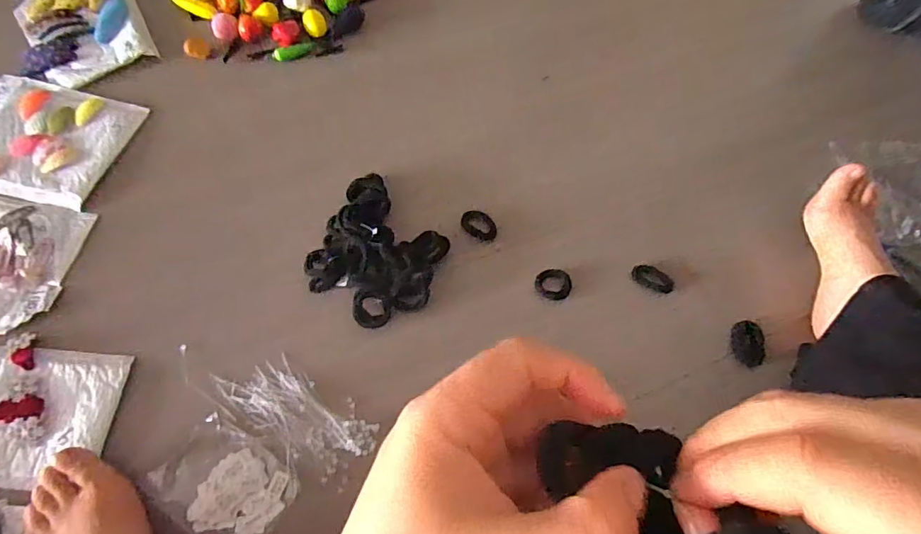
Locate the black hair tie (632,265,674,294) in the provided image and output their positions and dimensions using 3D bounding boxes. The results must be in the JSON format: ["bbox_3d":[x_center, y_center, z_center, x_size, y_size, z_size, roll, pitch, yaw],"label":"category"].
[{"bbox_3d":[0.212,0.013,0.556,0.046,0.004,0.023,25,66,8],"label":"black hair tie"}]

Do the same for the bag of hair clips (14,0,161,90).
[{"bbox_3d":[-0.510,-0.323,0.679,0.147,0.011,0.203,-27,69,-15],"label":"bag of hair clips"}]

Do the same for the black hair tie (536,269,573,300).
[{"bbox_3d":[0.101,0.018,0.549,0.038,0.004,0.035,1,64,-3],"label":"black hair tie"}]

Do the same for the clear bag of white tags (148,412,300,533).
[{"bbox_3d":[-0.206,0.191,0.445,0.107,0.010,0.087,38,60,8],"label":"clear bag of white tags"}]

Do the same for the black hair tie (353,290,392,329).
[{"bbox_3d":[-0.090,0.042,0.515,0.039,0.006,0.040,-1,65,-4],"label":"black hair tie"}]

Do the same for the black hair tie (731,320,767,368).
[{"bbox_3d":[0.300,0.079,0.524,0.034,0.007,0.048,14,64,3],"label":"black hair tie"}]

